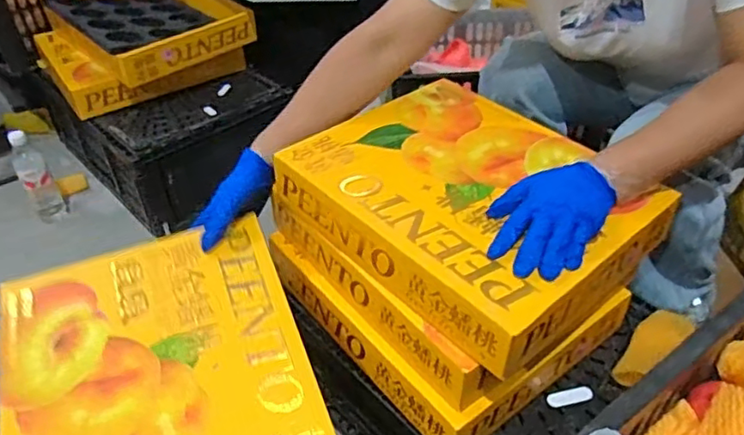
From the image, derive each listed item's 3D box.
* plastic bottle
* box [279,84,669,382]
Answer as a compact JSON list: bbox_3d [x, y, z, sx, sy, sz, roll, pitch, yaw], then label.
[{"bbox_3d":[-0.772,-0.092,1.381,0.066,0.232,0.062,-24,45,-23],"label":"plastic bottle"},{"bbox_3d":[0.126,-0.028,0.782,0.330,0.083,0.396,-30,48,-29],"label":"box"}]

